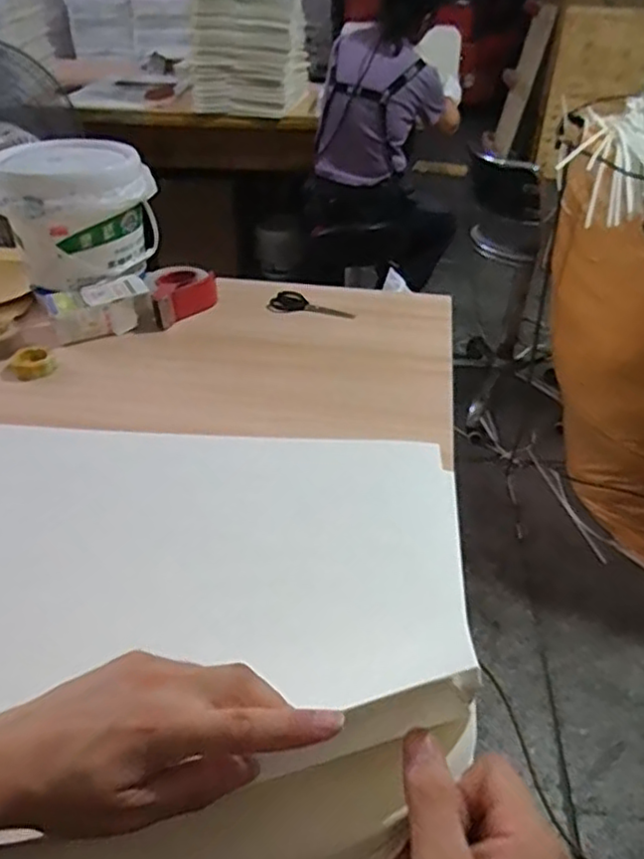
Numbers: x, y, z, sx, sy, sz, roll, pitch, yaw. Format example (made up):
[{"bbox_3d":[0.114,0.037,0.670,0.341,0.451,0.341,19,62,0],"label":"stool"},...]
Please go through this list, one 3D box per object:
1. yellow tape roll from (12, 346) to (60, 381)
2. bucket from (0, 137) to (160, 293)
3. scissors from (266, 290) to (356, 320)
[{"bbox_3d":[-0.474,-0.111,1.072,0.065,0.026,0.066,1,37,-1],"label":"yellow tape roll"},{"bbox_3d":[-0.456,-0.408,1.215,0.273,0.192,0.244,-12,39,-17],"label":"bucket"},{"bbox_3d":[-0.018,-0.242,1.258,0.164,0.010,0.082,6,38,7],"label":"scissors"}]

